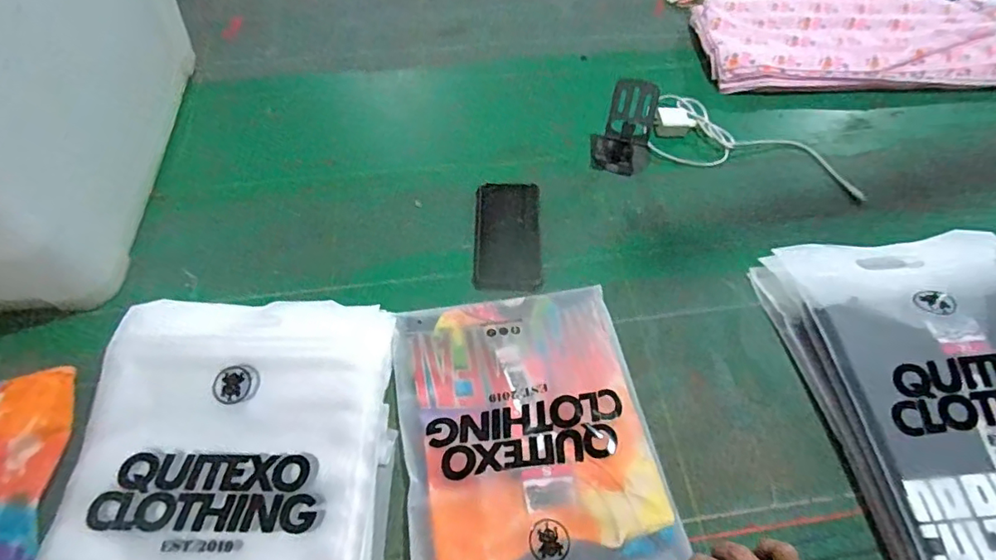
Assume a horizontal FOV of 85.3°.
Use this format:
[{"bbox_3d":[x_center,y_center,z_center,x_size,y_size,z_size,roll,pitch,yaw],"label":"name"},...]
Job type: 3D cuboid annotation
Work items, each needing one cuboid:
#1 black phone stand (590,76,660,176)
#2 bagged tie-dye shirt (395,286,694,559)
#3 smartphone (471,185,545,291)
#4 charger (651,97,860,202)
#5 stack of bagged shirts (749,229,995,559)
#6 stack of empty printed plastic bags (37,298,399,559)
[{"bbox_3d":[0.169,-0.207,0.726,0.073,0.096,0.070,14,54,6],"label":"black phone stand"},{"bbox_3d":[0.031,0.156,0.516,0.236,0.031,0.341,-9,54,-6],"label":"bagged tie-dye shirt"},{"bbox_3d":[0.012,-0.057,0.681,0.081,0.010,0.171,2,57,0],"label":"smartphone"},{"bbox_3d":[0.365,-0.190,0.763,0.291,0.027,0.107,22,59,13],"label":"charger"},{"bbox_3d":[0.446,0.104,0.530,0.253,0.066,0.366,-3,57,-3],"label":"stack of bagged shirts"},{"bbox_3d":[-0.245,0.189,0.469,0.277,0.044,0.397,0,57,-1],"label":"stack of empty printed plastic bags"}]

